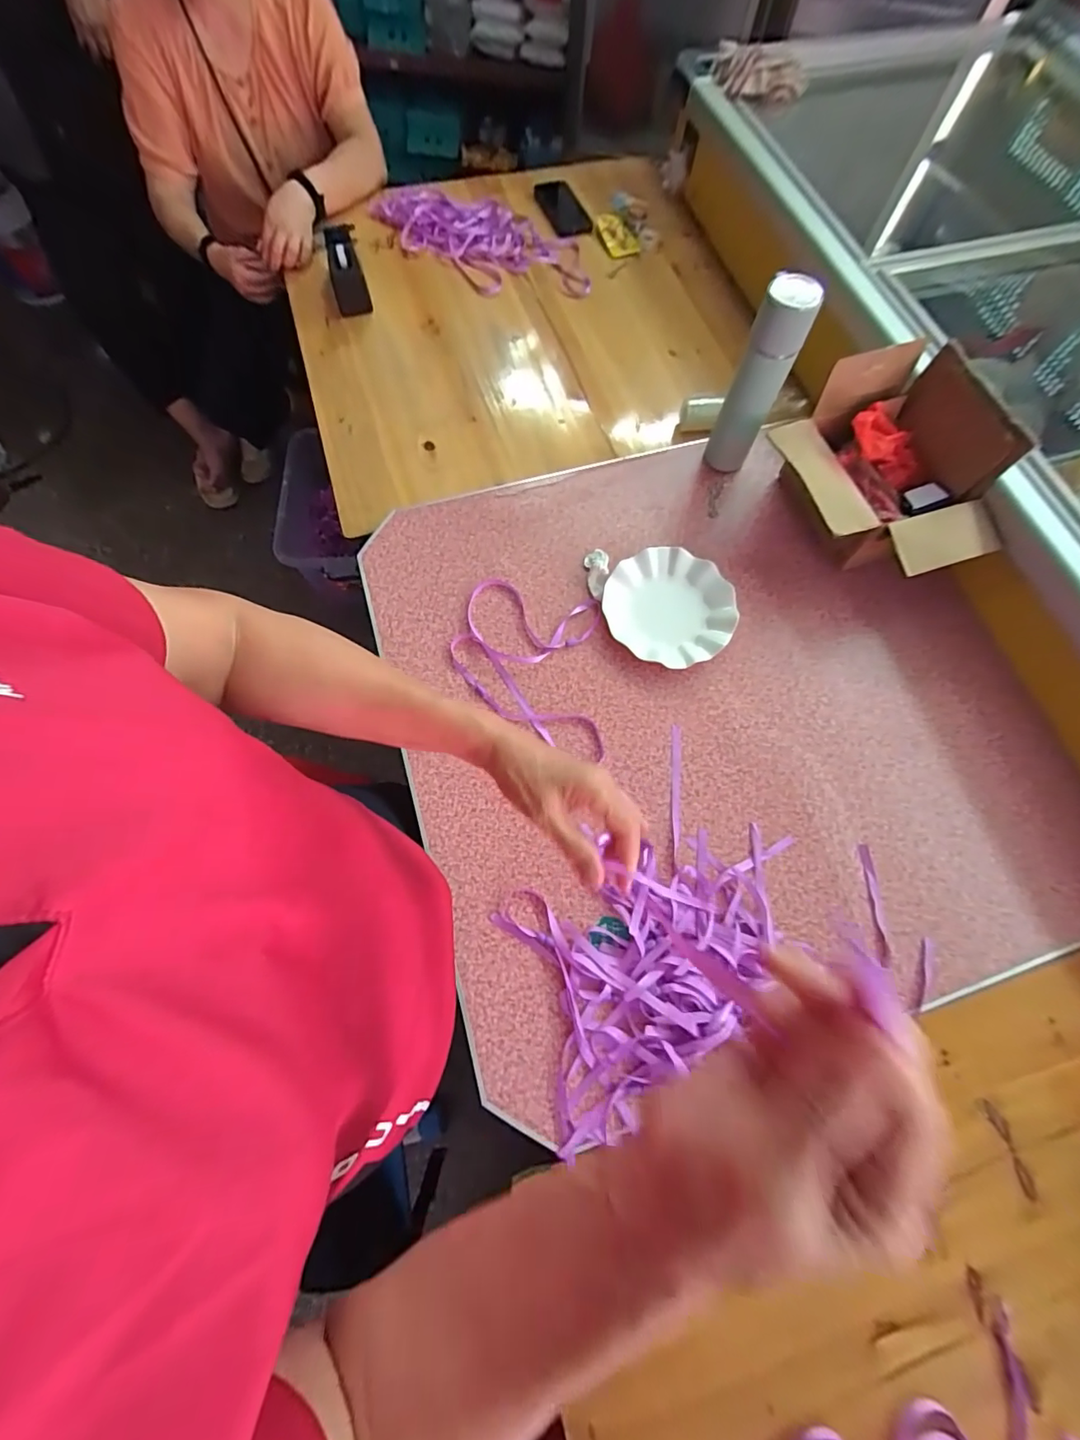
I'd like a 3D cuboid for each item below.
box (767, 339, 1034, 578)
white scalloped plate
[{"bbox_3d":[0.463,-0.319,0.688,0.206,0.200,0.276,-22,73,-9],"label":"box"},{"bbox_3d":[0.183,-0.158,0.711,0.173,0.025,0.177,1,71,-2],"label":"white scalloped plate"}]

